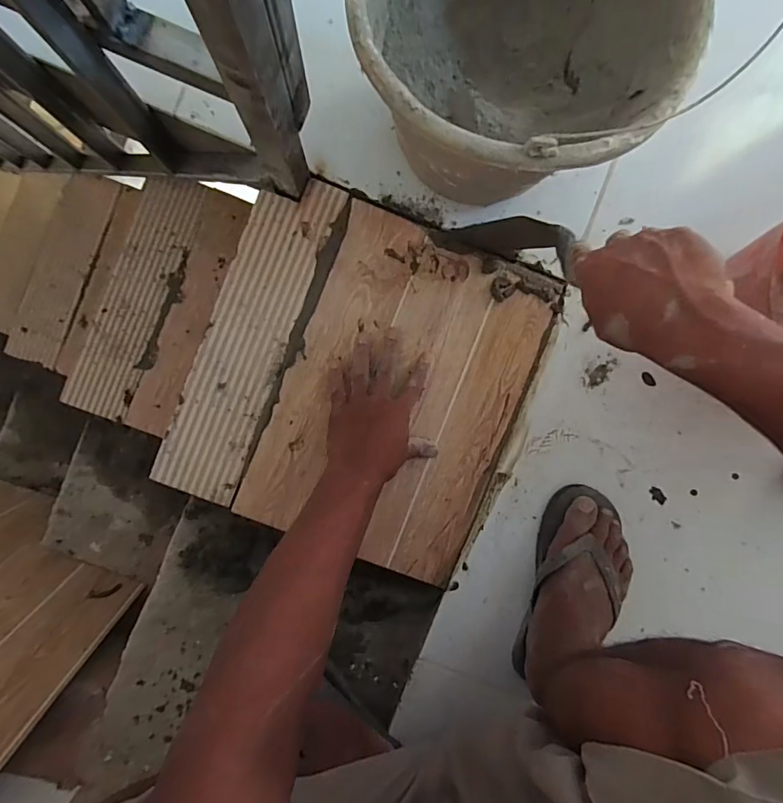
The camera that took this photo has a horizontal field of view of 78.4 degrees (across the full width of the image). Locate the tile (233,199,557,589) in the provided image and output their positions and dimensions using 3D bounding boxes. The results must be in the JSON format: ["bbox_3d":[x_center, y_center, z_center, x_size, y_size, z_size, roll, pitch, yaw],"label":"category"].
[{"bbox_3d":[0.012,-0.002,0.575,0.268,0.016,0.383,23,92,-3],"label":"tile"}]

